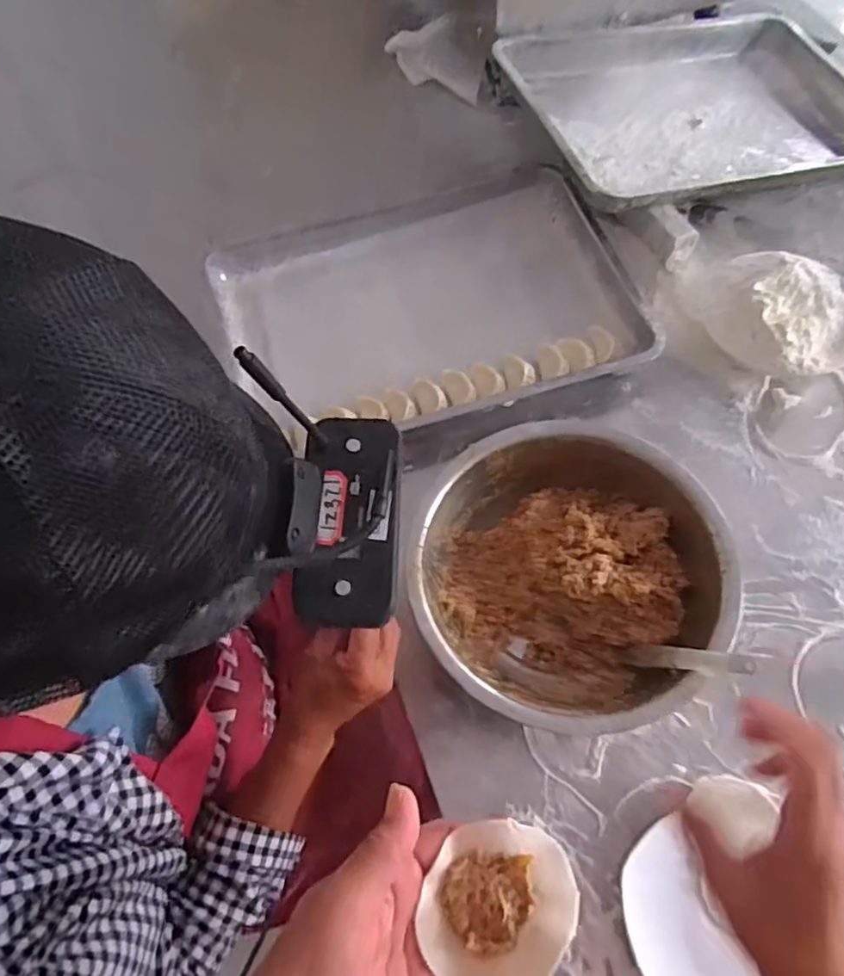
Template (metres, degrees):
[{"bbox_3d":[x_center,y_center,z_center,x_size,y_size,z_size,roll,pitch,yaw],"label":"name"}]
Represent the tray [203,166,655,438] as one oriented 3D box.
[{"bbox_3d":[0.001,-0.218,0.805,0.461,0.042,0.334,-17,64,-6],"label":"tray"}]

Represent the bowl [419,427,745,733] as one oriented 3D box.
[{"bbox_3d":[0.137,0.078,0.627,0.269,0.084,0.281,-1,63,2],"label":"bowl"}]

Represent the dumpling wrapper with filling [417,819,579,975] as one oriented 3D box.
[{"bbox_3d":[0.036,0.195,0.311,0.064,0.011,0.073,33,70,18],"label":"dumpling wrapper with filling"}]

